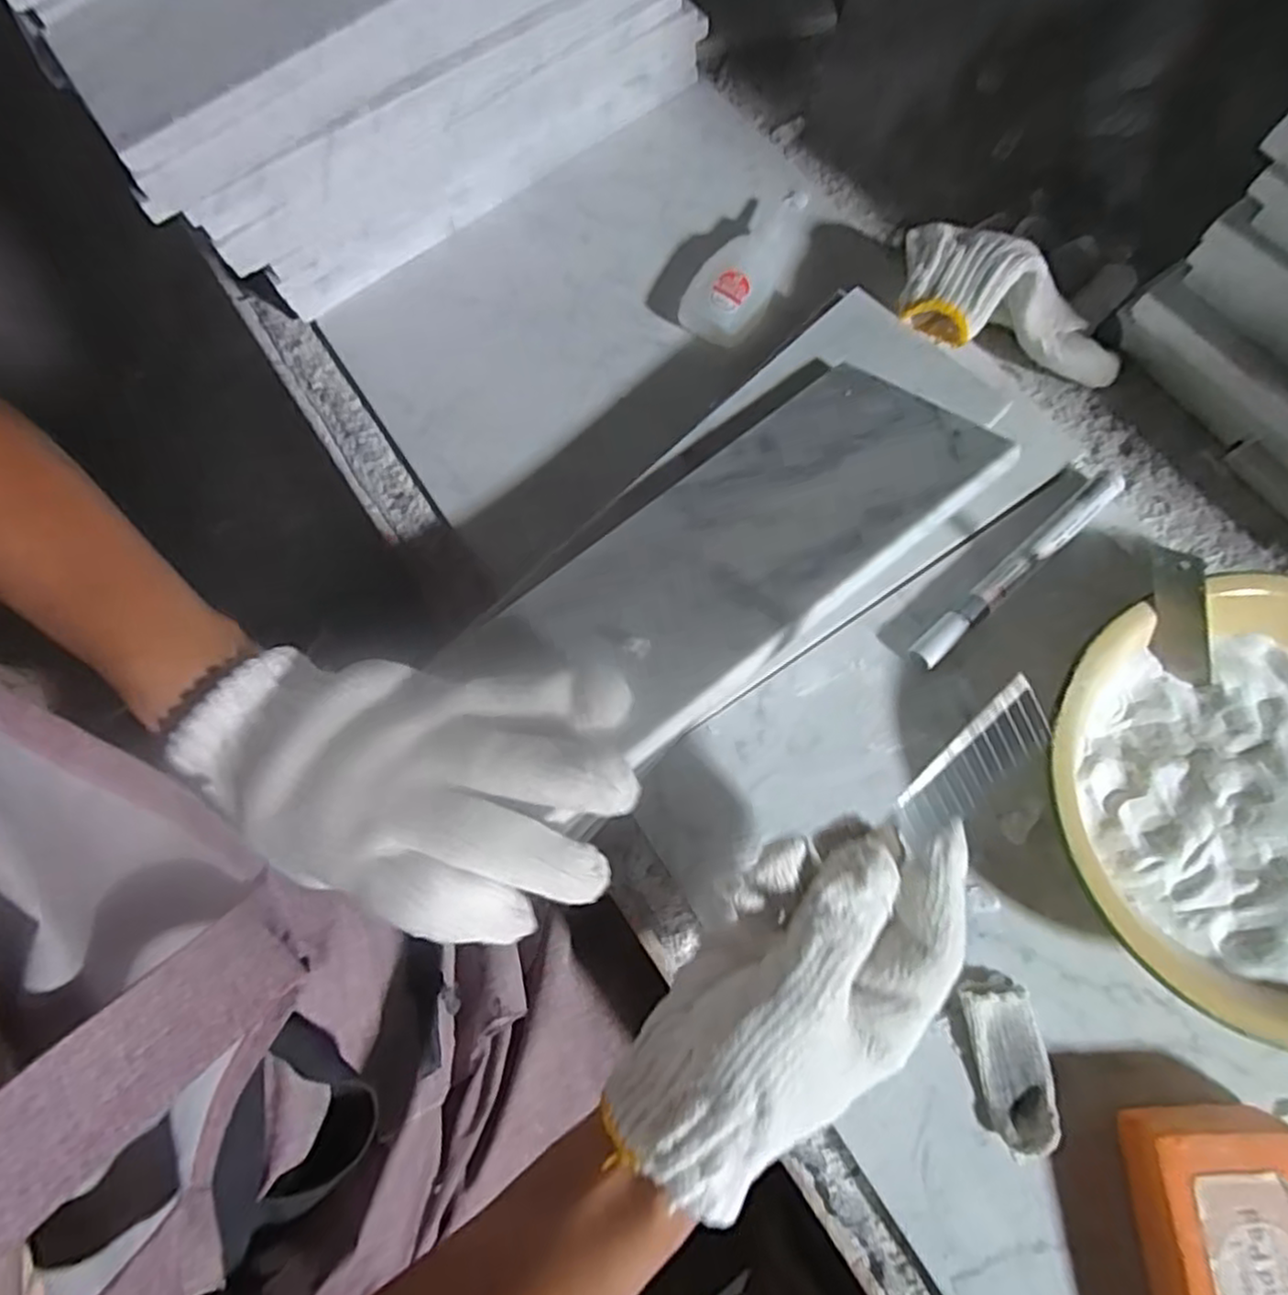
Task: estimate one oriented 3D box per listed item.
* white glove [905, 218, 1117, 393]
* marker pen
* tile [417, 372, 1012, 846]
[{"bbox_3d":[0.202,-0.177,0.382,0.135,0.046,0.065,20,73,-11],"label":"white glove"},{"bbox_3d":[0.190,-0.040,0.365,0.146,0.016,0.014,-40,76,-11],"label":"marker pen"},{"bbox_3d":[0.035,-0.040,0.311,0.234,0.010,0.109,-38,51,-10],"label":"tile"}]

